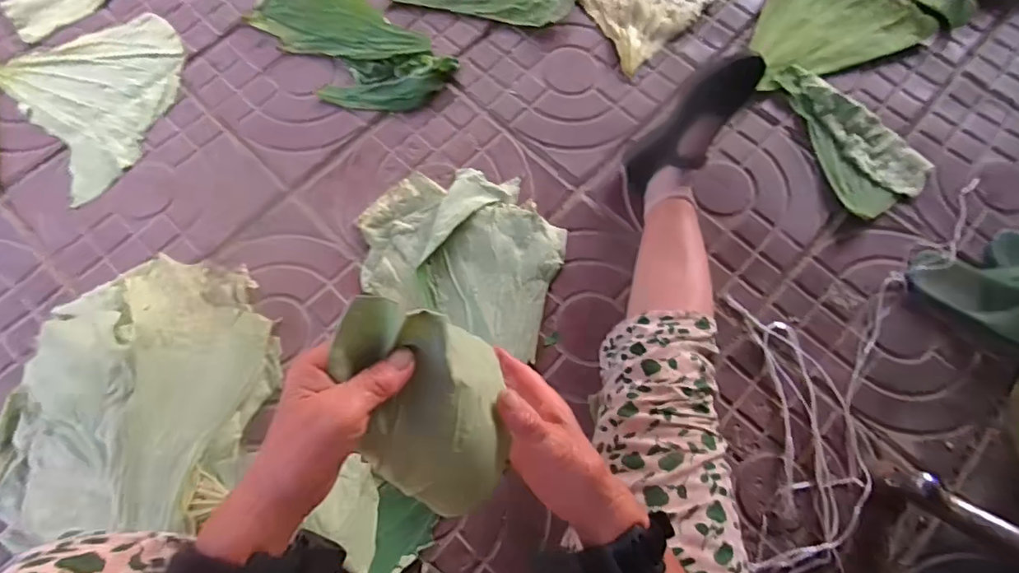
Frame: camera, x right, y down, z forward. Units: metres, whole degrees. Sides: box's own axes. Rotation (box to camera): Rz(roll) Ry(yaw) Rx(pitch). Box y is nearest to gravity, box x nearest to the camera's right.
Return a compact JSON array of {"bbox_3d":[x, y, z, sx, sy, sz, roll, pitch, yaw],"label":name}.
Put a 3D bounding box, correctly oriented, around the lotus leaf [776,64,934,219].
[{"bbox_3d":[0.519,-0.241,0.822,0.139,0.021,0.271,-24,74,-8],"label":"lotus leaf"}]

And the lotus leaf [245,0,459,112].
[{"bbox_3d":[-0.266,-0.387,0.846,0.330,0.043,0.163,32,74,9],"label":"lotus leaf"}]

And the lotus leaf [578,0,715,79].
[{"bbox_3d":[0.212,-0.504,0.912,0.243,0.022,0.216,-42,77,-13],"label":"lotus leaf"}]

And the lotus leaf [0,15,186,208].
[{"bbox_3d":[-0.627,-0.309,0.832,0.251,0.011,0.288,-39,77,-12],"label":"lotus leaf"}]

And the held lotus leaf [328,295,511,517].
[{"bbox_3d":[-0.051,0.085,0.351,0.091,0.124,0.127,-5,72,-2],"label":"held lotus leaf"}]

